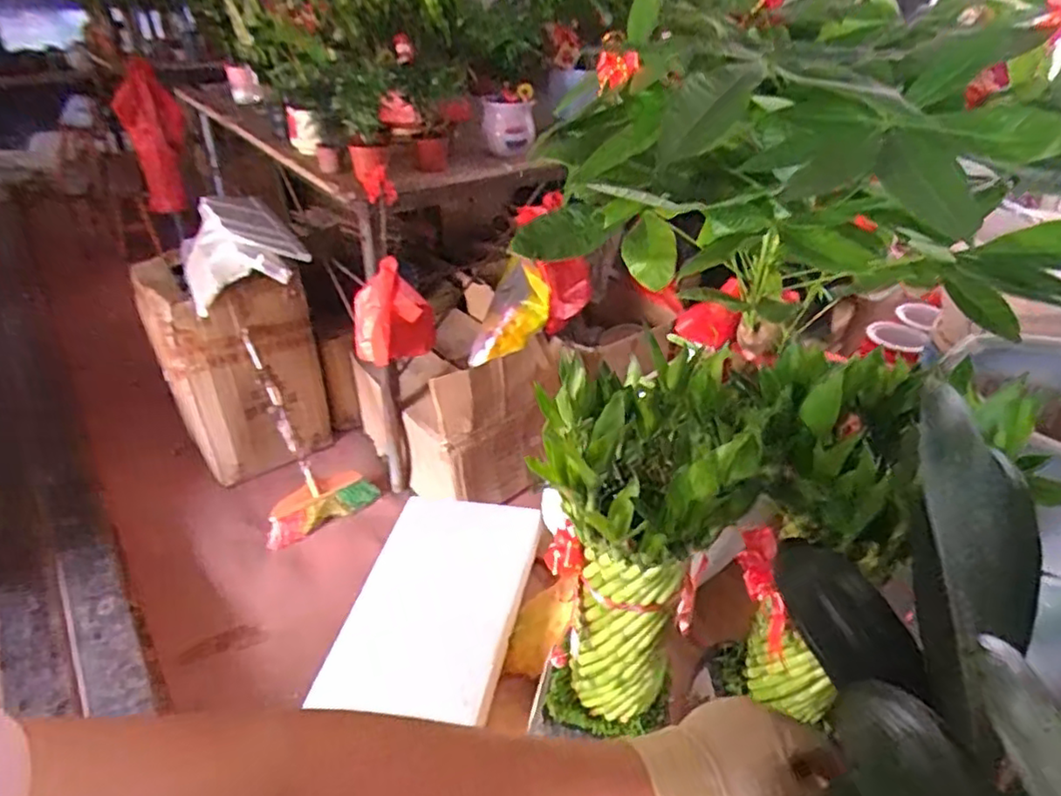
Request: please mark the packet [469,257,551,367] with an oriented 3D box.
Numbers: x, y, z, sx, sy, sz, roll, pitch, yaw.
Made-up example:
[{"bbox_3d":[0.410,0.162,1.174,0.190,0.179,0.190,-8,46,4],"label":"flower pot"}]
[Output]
[{"bbox_3d":[-0.049,-0.225,1.895,0.164,0.376,0.080,29,34,-4],"label":"packet"}]

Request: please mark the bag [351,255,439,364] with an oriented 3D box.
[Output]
[{"bbox_3d":[-0.371,-0.220,1.787,0.212,0.293,0.195,-5,34,-12],"label":"bag"}]

